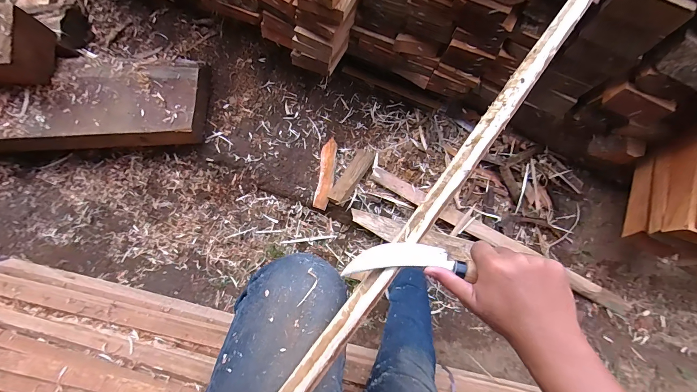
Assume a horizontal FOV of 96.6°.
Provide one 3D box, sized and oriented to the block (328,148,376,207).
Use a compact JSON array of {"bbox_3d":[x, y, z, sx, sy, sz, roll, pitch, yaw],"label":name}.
[{"bbox_3d":[0.013,-0.072,1.072,0.068,0.045,0.242,29,74,11],"label":"block"}]

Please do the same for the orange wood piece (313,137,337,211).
[{"bbox_3d":[-0.077,-0.080,1.091,0.054,0.021,0.264,6,71,4],"label":"orange wood piece"}]

